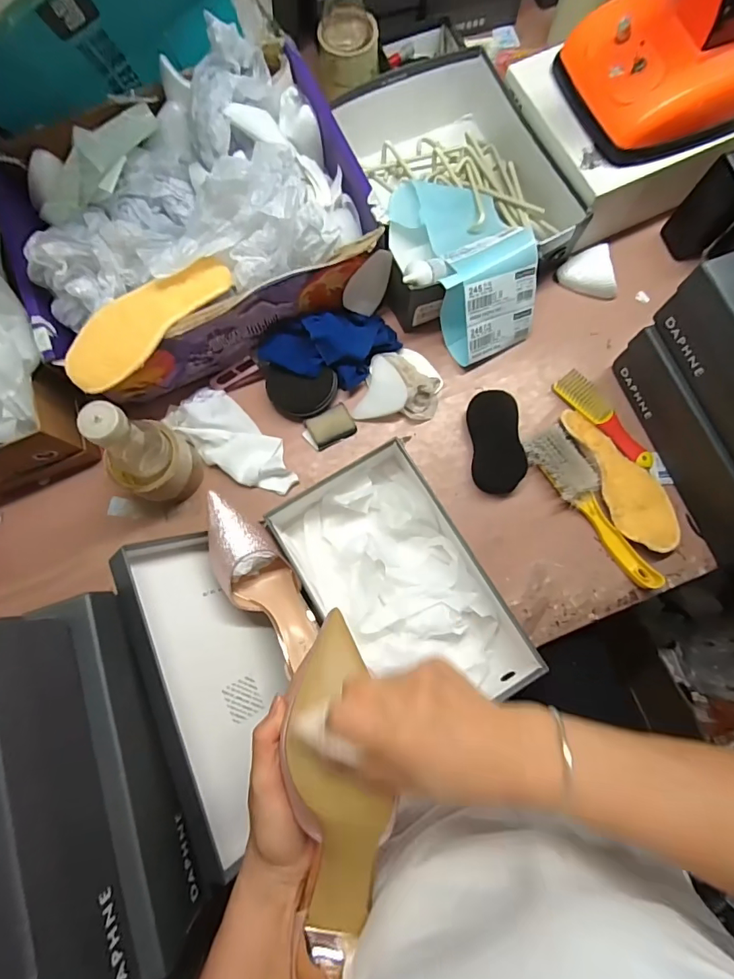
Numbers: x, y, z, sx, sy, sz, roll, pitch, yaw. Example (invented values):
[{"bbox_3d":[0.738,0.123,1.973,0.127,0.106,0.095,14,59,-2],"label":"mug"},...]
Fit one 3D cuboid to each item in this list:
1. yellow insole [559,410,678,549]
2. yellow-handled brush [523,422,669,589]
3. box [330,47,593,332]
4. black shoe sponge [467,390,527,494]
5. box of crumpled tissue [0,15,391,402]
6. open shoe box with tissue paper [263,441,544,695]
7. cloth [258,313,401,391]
[{"bbox_3d":[0.323,-0.017,0.586,0.071,0.019,0.199,-23,80,-3],"label":"yellow insole"},{"bbox_3d":[0.287,0.019,0.576,0.058,0.030,0.225,-36,81,-5],"label":"yellow-handled brush"},{"bbox_3d":[0.112,-0.409,0.637,0.265,0.097,0.335,-18,80,-2],"label":"box"},{"bbox_3d":[0.167,-0.061,0.600,0.060,0.034,0.126,-5,80,0],"label":"black shoe sponge"},{"bbox_3d":[-0.210,-0.318,0.573,0.399,0.162,0.323,-25,80,-4],"label":"box of crumpled tissue"},{"bbox_3d":[0.037,0.111,0.543,0.196,0.077,0.296,-28,80,-4],"label":"open shoe box with tissue paper"},{"bbox_3d":[-0.044,-0.181,0.600,0.180,0.057,0.089,-20,80,-3],"label":"cloth"}]

